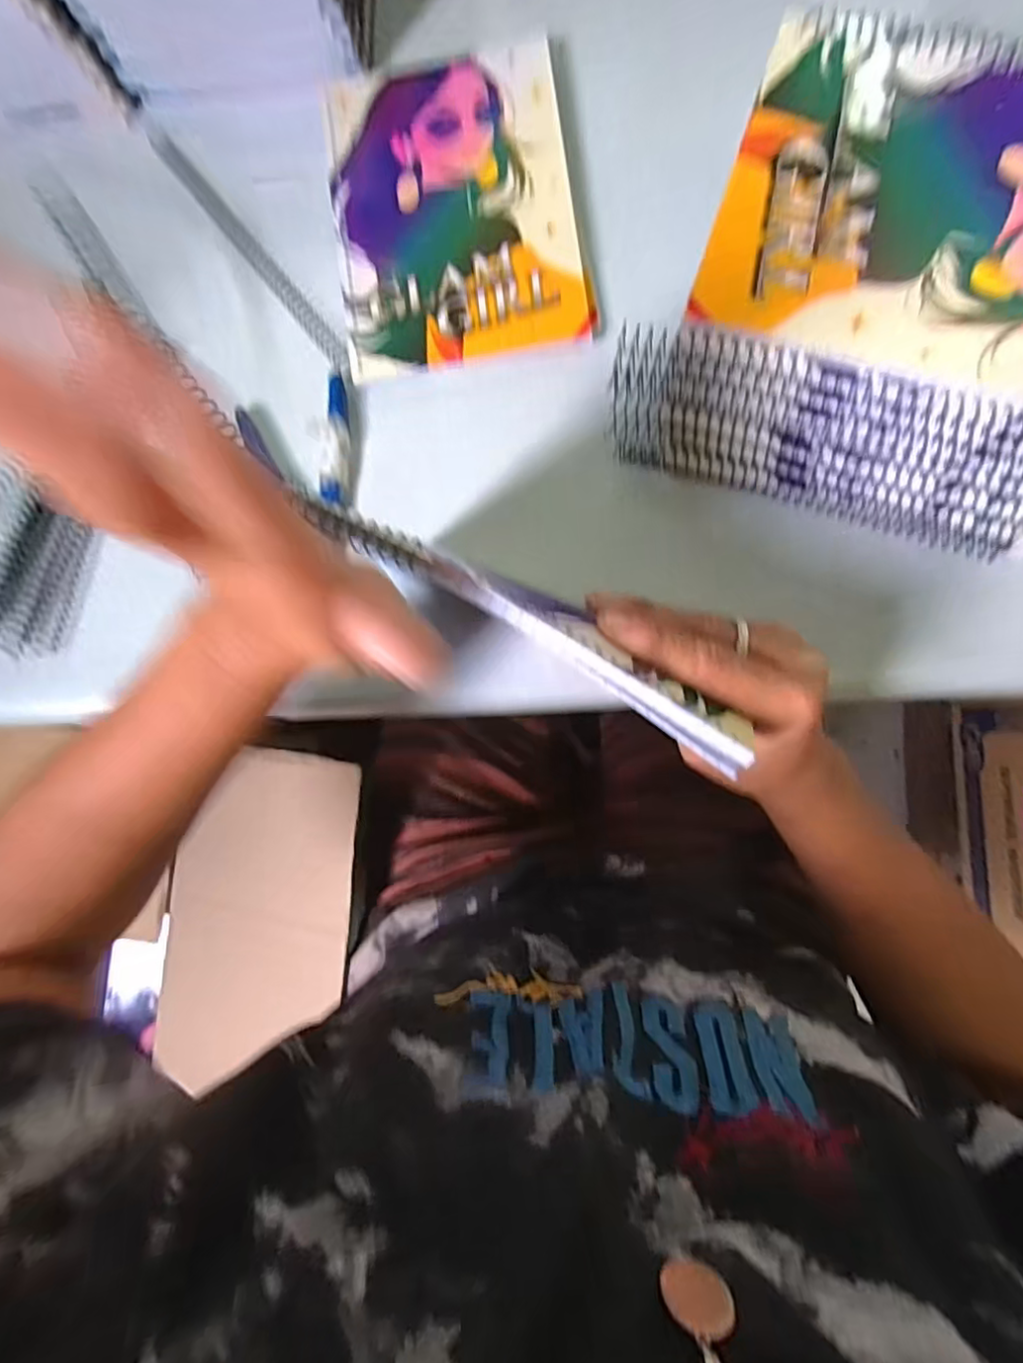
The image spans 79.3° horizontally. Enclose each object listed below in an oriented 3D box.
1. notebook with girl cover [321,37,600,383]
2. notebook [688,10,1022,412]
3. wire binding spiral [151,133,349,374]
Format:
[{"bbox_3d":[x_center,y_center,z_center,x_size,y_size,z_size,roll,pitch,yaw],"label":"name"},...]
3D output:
[{"bbox_3d":[-0.036,-0.290,0.376,0.147,0.011,0.197,-9,84,5],"label":"notebook with girl cover"},{"bbox_3d":[0.189,-0.195,0.258,0.194,0.007,0.147,21,88,8],"label":"notebook"},{"bbox_3d":[-0.167,-0.278,0.395,0.015,0.007,0.214,-38,82,2],"label":"wire binding spiral"}]

